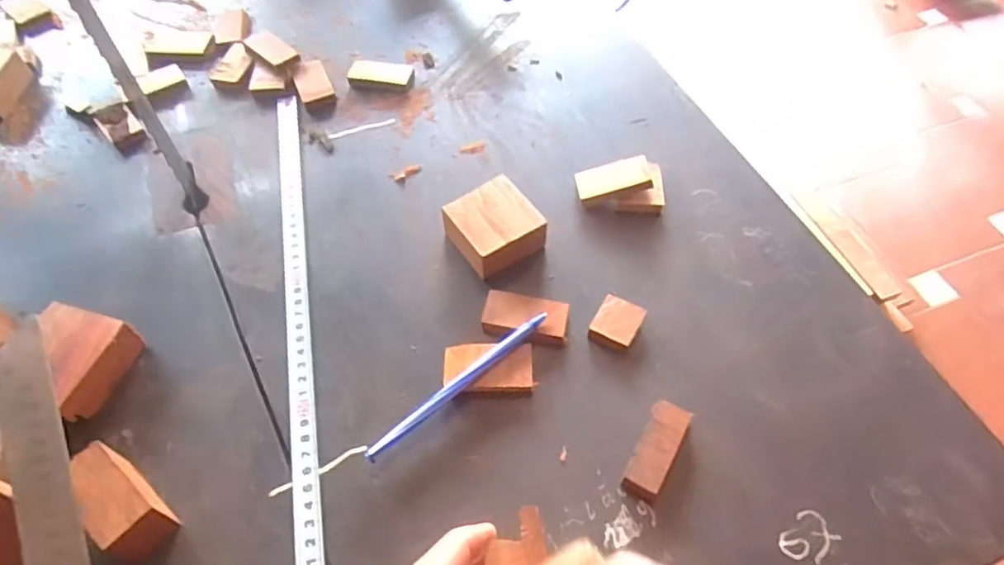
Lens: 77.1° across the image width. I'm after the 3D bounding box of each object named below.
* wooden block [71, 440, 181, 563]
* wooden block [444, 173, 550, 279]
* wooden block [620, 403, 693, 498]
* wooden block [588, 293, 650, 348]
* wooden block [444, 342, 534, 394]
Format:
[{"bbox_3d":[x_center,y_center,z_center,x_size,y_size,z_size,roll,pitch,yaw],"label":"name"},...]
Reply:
[{"bbox_3d":[-0.203,0.116,0.331,0.057,0.037,0.027,35,62,23],"label":"wooden block"},{"bbox_3d":[-0.005,-0.038,0.447,0.056,0.030,0.057,-30,60,-19],"label":"wooden block"},{"bbox_3d":[0.089,0.097,0.360,0.023,0.016,0.056,22,58,16],"label":"wooden block"},{"bbox_3d":[0.076,0.026,0.412,0.028,0.010,0.031,23,58,16],"label":"wooden block"},{"bbox_3d":[-0.008,0.054,0.393,0.054,0.011,0.033,-2,55,-1],"label":"wooden block"}]

